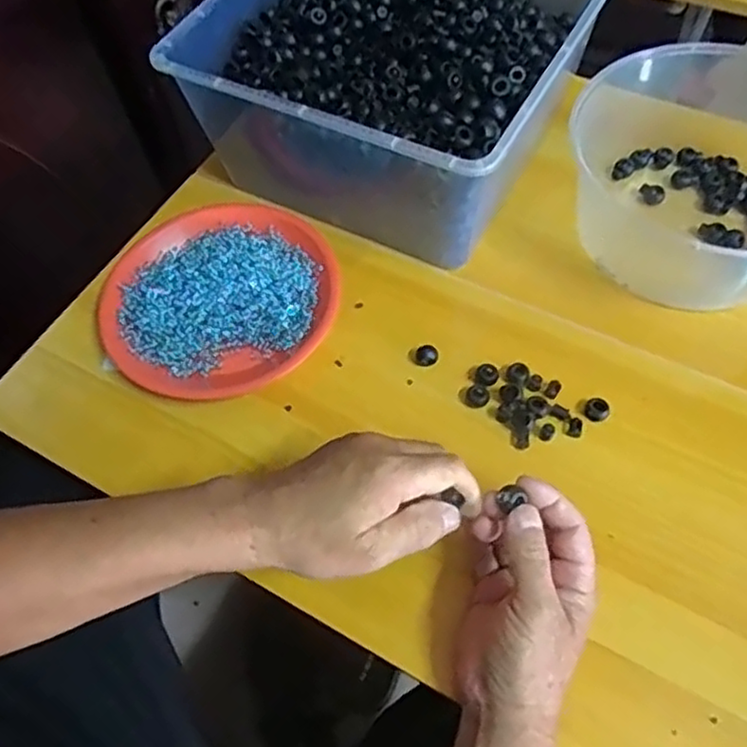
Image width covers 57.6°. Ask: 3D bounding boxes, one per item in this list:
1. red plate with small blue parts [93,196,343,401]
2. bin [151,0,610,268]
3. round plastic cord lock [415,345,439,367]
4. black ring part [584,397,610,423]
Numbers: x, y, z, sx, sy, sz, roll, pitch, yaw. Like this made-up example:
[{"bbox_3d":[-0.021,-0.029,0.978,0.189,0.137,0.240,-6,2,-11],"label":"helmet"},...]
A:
[{"bbox_3d":[-0.128,-0.072,0.568,0.188,0.035,0.186,-1,60,2],"label":"red plate with small blue parts"},{"bbox_3d":[0.023,-0.266,0.621,0.299,0.154,0.302,25,64,16],"label":"bin"},{"bbox_3d":[0.042,-0.014,0.540,0.018,0.013,0.015,1,60,4],"label":"round plastic cord lock"},{"bbox_3d":[0.166,0.027,0.506,0.017,0.011,0.014,28,65,18],"label":"black ring part"}]

